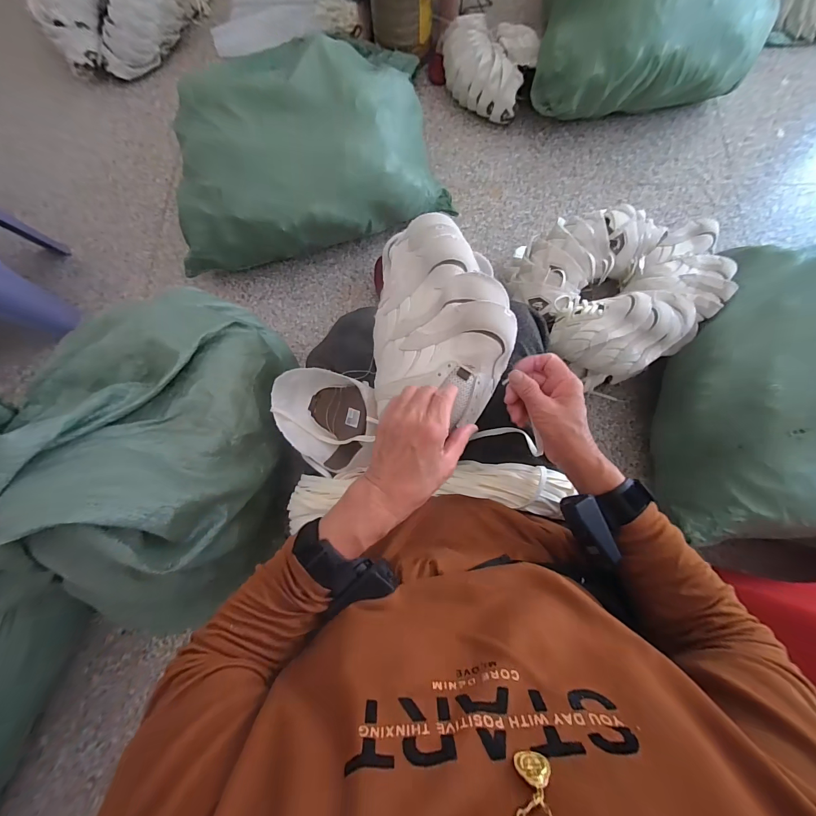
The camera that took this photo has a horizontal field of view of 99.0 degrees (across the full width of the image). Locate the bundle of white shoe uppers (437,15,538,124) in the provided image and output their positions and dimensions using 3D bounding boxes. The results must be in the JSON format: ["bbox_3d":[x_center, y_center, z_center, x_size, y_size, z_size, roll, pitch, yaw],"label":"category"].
[{"bbox_3d":[0.234,-1.080,1.128,0.313,0.154,0.216,21,78,6],"label":"bundle of white shoe uppers"}]

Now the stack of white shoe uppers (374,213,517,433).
[{"bbox_3d":[0.037,-0.124,0.443,0.167,0.086,0.272,-4,76,1],"label":"stack of white shoe uppers"}]

